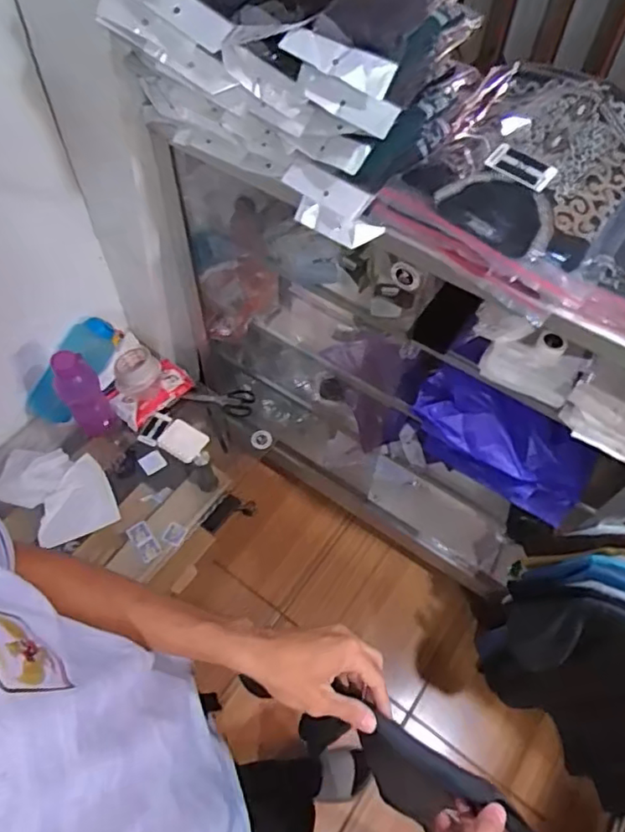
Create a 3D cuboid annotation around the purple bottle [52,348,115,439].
[{"bbox_3d":[-0.509,-0.037,1.299,0.085,0.292,0.061,-34,66,-19],"label":"purple bottle"}]

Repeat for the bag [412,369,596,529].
[{"bbox_3d":[0.349,0.048,1.072,0.332,0.233,0.131,27,63,14],"label":"bag"}]

